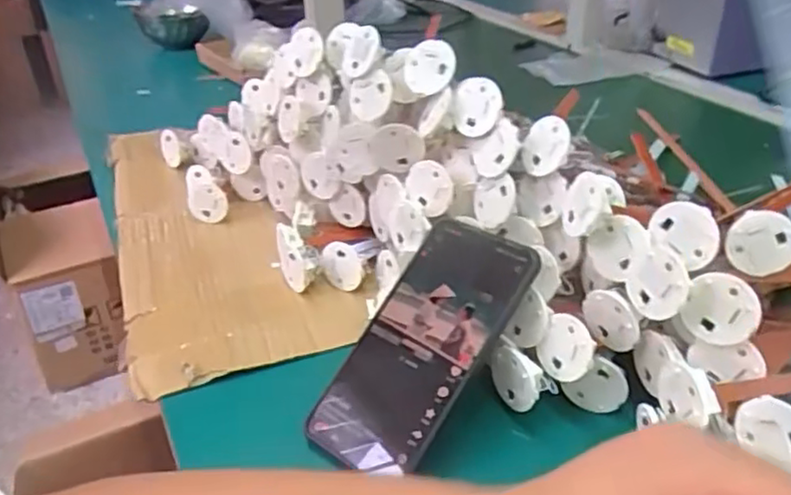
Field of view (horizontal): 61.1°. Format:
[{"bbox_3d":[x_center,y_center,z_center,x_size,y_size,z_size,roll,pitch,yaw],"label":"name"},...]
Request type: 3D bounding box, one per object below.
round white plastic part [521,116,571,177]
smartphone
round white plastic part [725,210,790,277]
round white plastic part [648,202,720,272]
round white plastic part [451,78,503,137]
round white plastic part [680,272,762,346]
[{"bbox_3d":[0.098,-0.066,0.436,0.004,0.040,0.033,-1,40,-39],"label":"round white plastic part"},{"bbox_3d":[0.017,0.058,0.403,0.080,0.011,0.161,25,74,39],"label":"smartphone"},{"bbox_3d":[0.218,-0.002,0.400,0.039,0.039,0.005,-9,16,16],"label":"round white plastic part"},{"bbox_3d":[0.159,-0.009,0.367,0.008,0.032,0.036,-16,49,-43],"label":"round white plastic part"},{"bbox_3d":[0.053,-0.095,0.453,0.009,0.038,0.038,-8,22,-44],"label":"round white plastic part"},{"bbox_3d":[0.173,0.033,0.353,0.033,0.037,0.009,20,23,32],"label":"round white plastic part"}]

